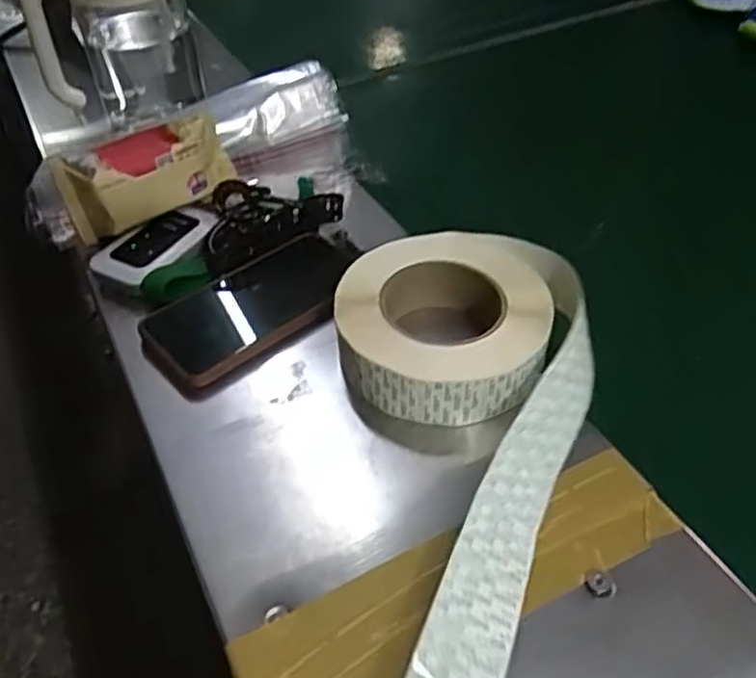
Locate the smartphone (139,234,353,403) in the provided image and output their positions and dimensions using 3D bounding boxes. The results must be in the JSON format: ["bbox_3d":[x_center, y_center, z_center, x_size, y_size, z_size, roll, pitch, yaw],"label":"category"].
[{"bbox_3d":[-0.085,-0.025,0.510,0.167,0.019,0.079,-33,51,-26],"label":"smartphone"}]

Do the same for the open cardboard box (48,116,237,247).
[{"bbox_3d":[-0.183,-0.130,0.567,0.133,0.059,0.063,-23,48,-19],"label":"open cardboard box"}]

